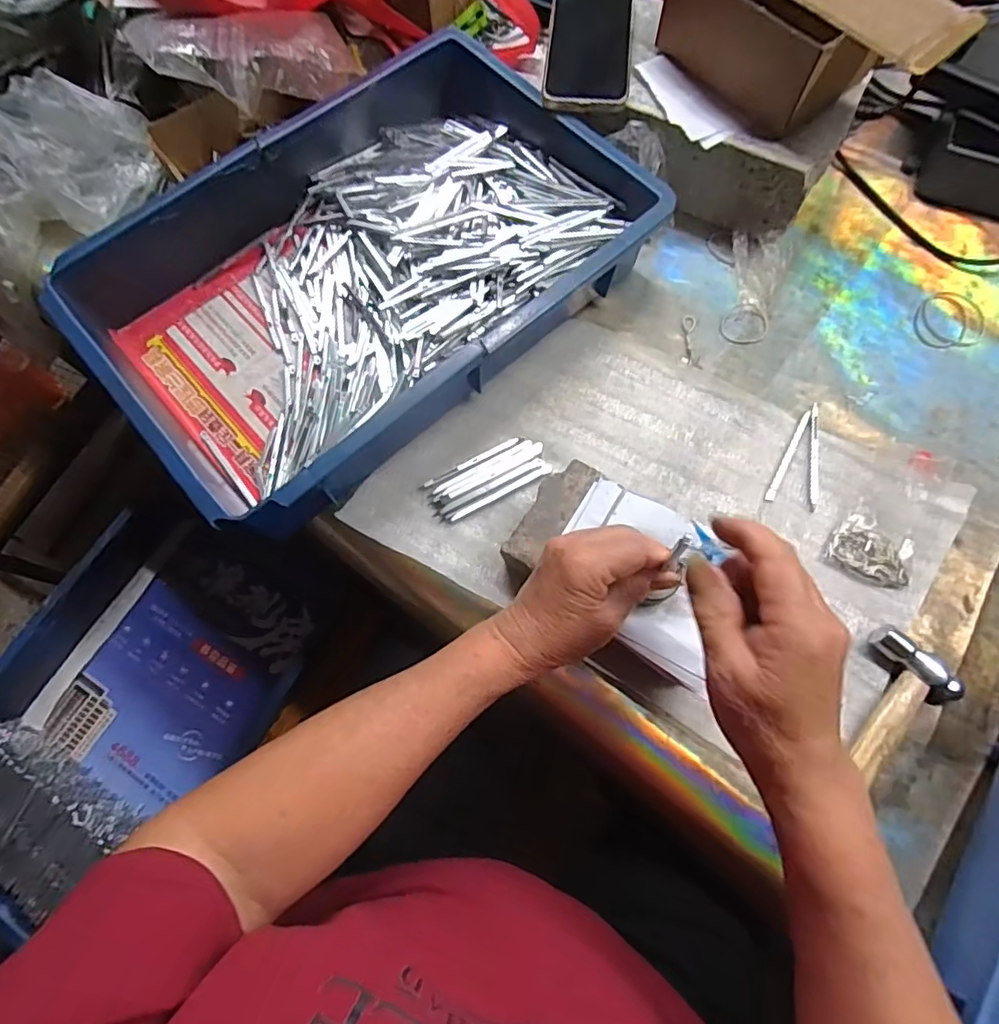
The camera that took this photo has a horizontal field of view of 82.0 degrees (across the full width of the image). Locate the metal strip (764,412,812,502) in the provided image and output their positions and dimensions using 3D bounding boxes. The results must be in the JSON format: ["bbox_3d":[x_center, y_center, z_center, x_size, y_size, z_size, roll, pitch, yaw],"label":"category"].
[{"bbox_3d":[0.234,-0.046,0.463,0.007,0.004,0.086,28,73,11],"label":"metal strip"}]

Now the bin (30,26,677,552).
[{"bbox_3d":[-0.109,-0.202,0.489,0.429,0.084,0.284,-40,74,-12],"label":"bin"}]

